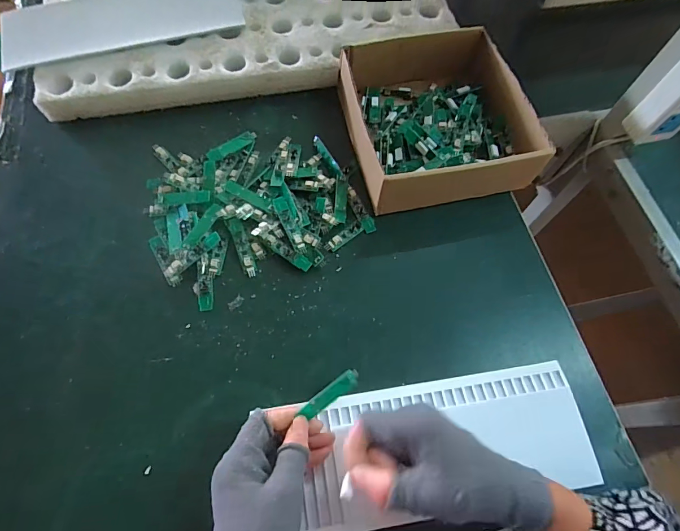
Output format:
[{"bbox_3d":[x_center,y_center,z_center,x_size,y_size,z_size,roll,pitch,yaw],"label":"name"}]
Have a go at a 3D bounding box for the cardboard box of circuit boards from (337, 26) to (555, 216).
[{"bbox_3d":[0.110,-0.181,0.483,0.199,0.061,0.217,-13,67,-8],"label":"cardboard box of circuit boards"}]

